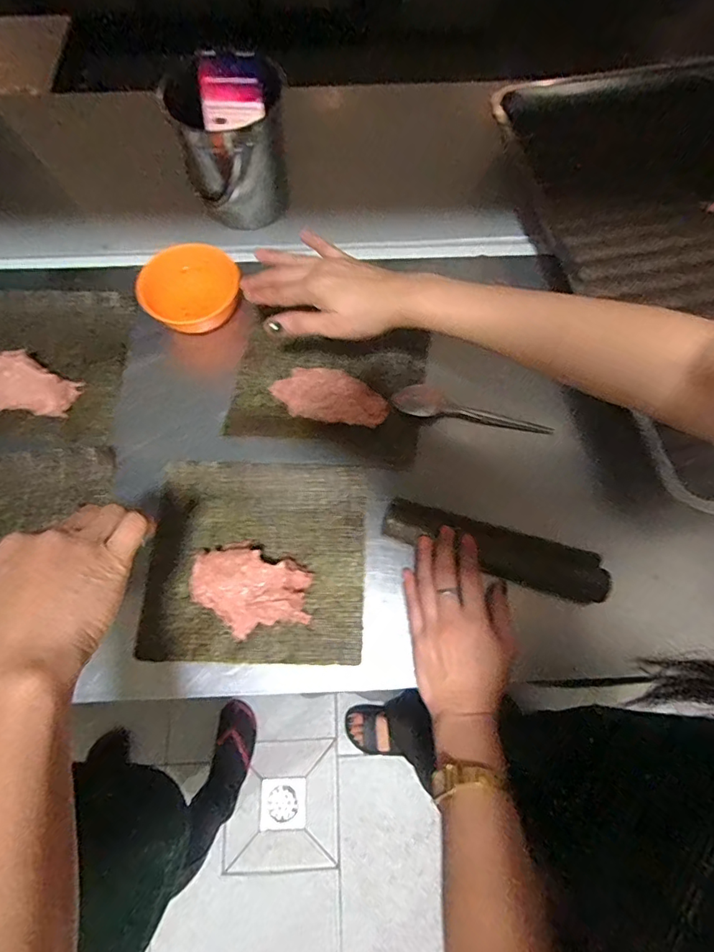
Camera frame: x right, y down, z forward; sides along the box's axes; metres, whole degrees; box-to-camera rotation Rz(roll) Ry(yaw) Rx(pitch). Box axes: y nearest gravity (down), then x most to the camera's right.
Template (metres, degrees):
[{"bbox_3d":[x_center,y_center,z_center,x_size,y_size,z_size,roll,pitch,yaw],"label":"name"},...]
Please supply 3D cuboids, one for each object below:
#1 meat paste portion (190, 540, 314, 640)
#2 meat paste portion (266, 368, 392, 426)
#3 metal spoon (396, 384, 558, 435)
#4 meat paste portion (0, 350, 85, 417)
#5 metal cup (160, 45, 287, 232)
[{"bbox_3d":[-0.095,0.103,0.430,0.103,0.032,0.073,23,71,9],"label":"meat paste portion"},{"bbox_3d":[-0.029,-0.084,0.500,0.122,0.024,0.054,11,69,4],"label":"meat paste portion"},{"bbox_3d":[0.123,-0.071,0.510,0.165,0.014,0.031,9,69,4],"label":"metal spoon"},{"bbox_3d":[-0.355,-0.098,0.501,0.108,0.031,0.063,21,71,8],"label":"meat paste portion"},{"bbox_3d":[-0.147,-0.388,0.569,0.111,0.126,0.119,3,69,1],"label":"metal cup"}]

